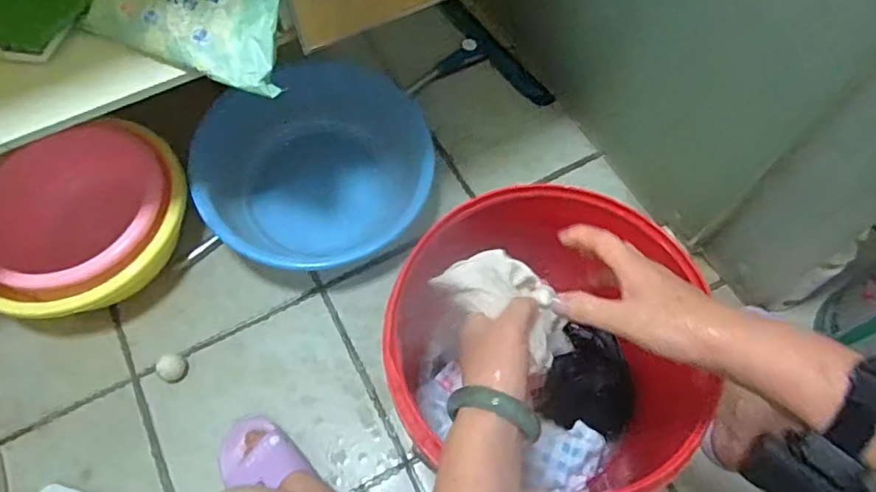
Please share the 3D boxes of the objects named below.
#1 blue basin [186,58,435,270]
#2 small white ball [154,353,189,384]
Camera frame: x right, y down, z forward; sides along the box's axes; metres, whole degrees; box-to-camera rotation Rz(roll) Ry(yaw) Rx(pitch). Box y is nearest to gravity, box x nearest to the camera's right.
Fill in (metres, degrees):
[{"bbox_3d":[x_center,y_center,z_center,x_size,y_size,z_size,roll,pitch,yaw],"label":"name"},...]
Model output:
[{"bbox_3d":[-0.207,-0.136,0.959,0.365,0.127,0.403,-29,67,-16],"label":"blue basin"},{"bbox_3d":[-0.393,0.180,0.842,0.037,0.033,0.040,1,63,-1],"label":"small white ball"}]

